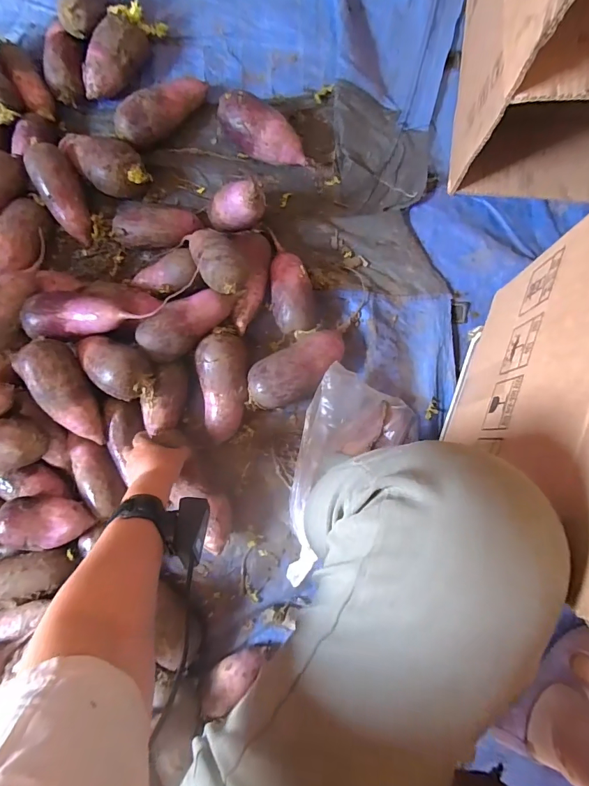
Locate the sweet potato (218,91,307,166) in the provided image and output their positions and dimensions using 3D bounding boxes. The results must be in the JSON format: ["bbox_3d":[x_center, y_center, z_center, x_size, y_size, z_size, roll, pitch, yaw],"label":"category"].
[{"bbox_3d":[-0.050,-0.423,0.670,0.165,0.072,0.071,33,90,6],"label":"sweet potato"}]

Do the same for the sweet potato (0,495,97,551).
[{"bbox_3d":[-0.360,0.185,0.593,0.119,0.055,0.077,3,87,5],"label":"sweet potato"}]

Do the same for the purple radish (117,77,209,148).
[{"bbox_3d":[-0.221,-0.477,0.691,0.166,0.060,0.064,-30,84,3],"label":"purple radish"}]

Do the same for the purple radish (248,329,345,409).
[{"bbox_3d":[0.008,-0.035,0.626,0.167,0.074,0.079,-30,83,0],"label":"purple radish"}]

